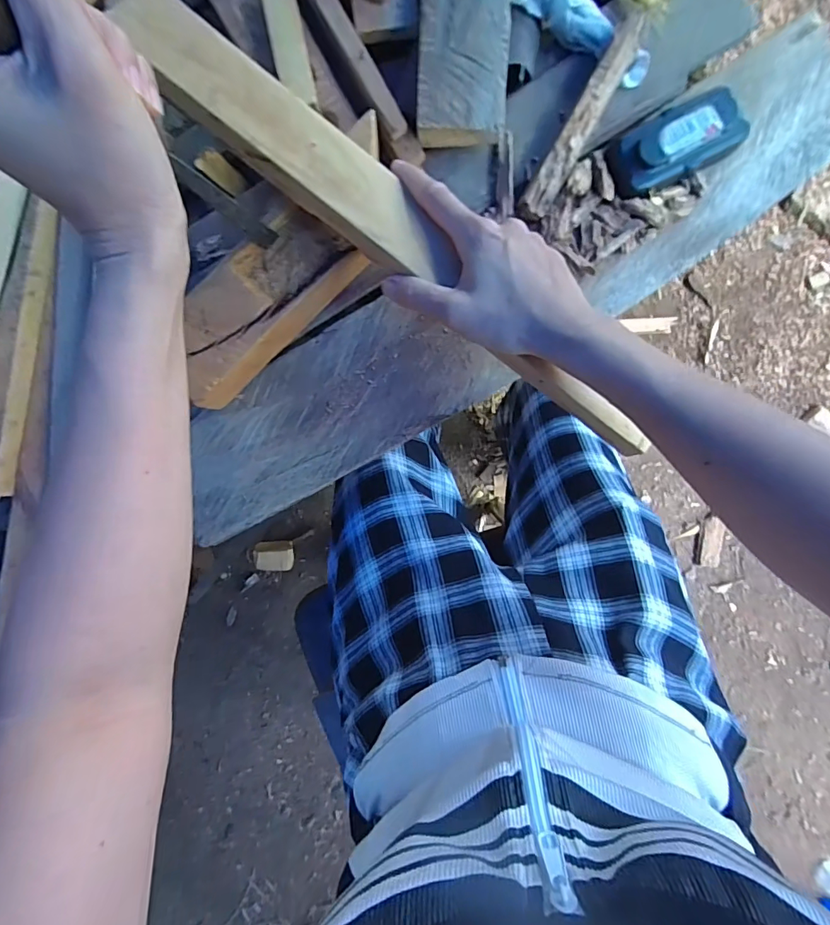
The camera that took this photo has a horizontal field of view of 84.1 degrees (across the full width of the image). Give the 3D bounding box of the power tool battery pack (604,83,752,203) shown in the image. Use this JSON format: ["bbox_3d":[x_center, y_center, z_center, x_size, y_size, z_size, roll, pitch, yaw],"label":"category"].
[{"bbox_3d":[0.207,-0.253,0.363,0.104,0.026,0.049,-26,90,3],"label":"power tool battery pack"}]

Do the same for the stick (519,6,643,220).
[{"bbox_3d":[0.129,-0.262,0.355,0.022,0.027,0.149,31,92,1],"label":"stick"}]

